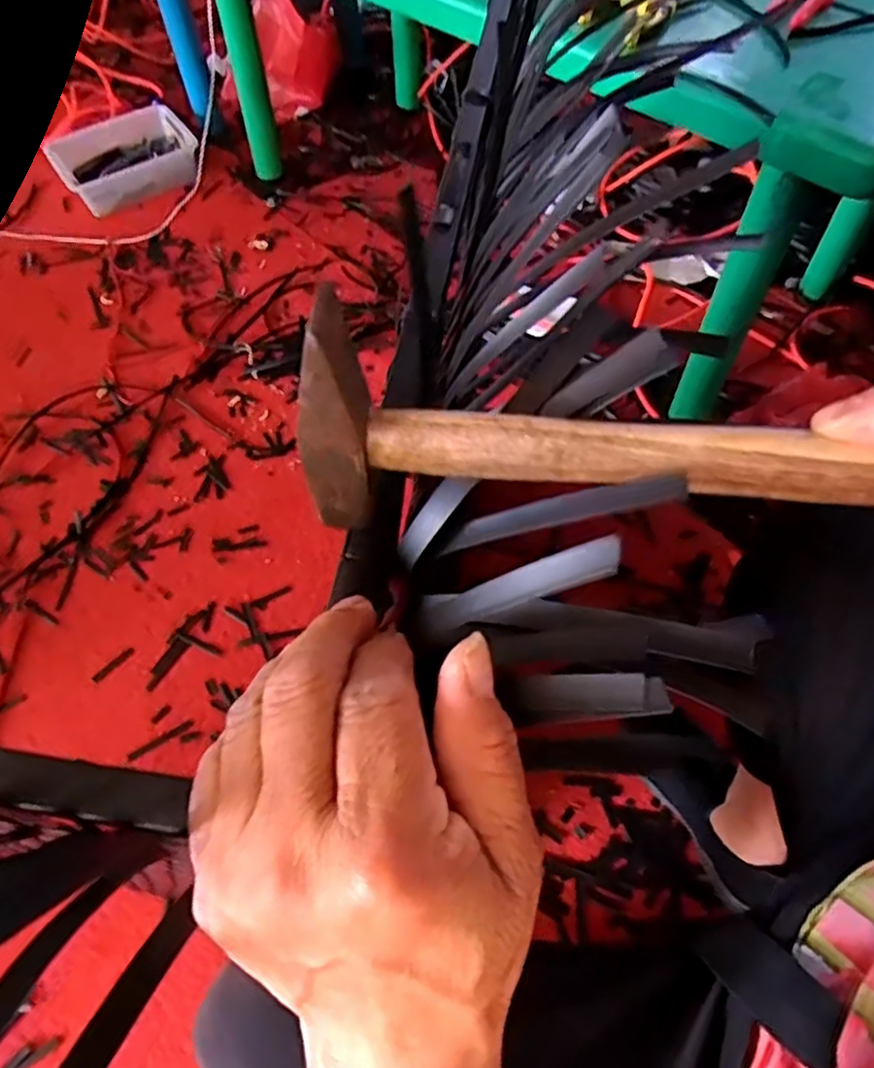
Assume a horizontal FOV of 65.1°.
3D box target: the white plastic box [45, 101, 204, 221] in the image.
[{"bbox_3d":[-0.659,-0.806,1.467,0.292,0.079,0.221,-28,61,-17],"label":"white plastic box"}]

